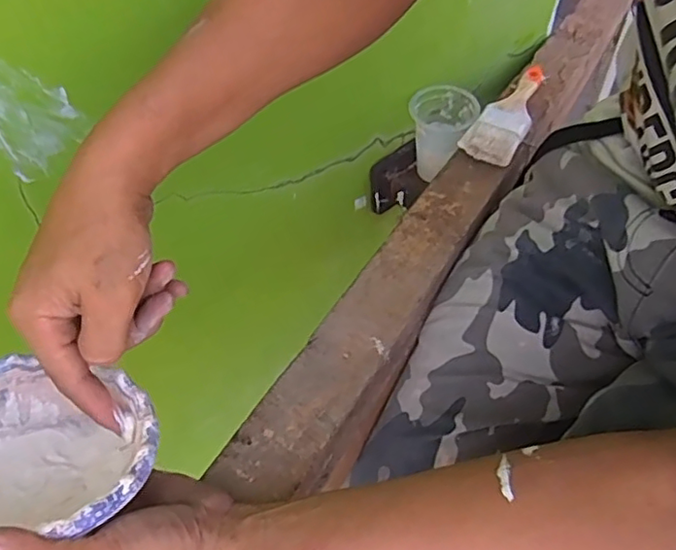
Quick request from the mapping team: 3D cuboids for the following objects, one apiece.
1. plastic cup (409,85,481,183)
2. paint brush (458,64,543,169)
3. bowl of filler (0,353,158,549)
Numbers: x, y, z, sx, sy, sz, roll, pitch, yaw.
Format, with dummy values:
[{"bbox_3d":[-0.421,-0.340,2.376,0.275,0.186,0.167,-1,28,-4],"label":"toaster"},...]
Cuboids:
[{"bbox_3d":[0.113,-0.157,0.659,0.069,0.080,0.068,-1,54,2],"label":"plastic cup"},{"bbox_3d":[0.183,-0.172,0.621,0.051,0.026,0.171,26,59,20],"label":"paint brush"},{"bbox_3d":[-0.168,0.106,0.326,0.130,0.059,0.128,14,29,2],"label":"bowl of filler"}]

